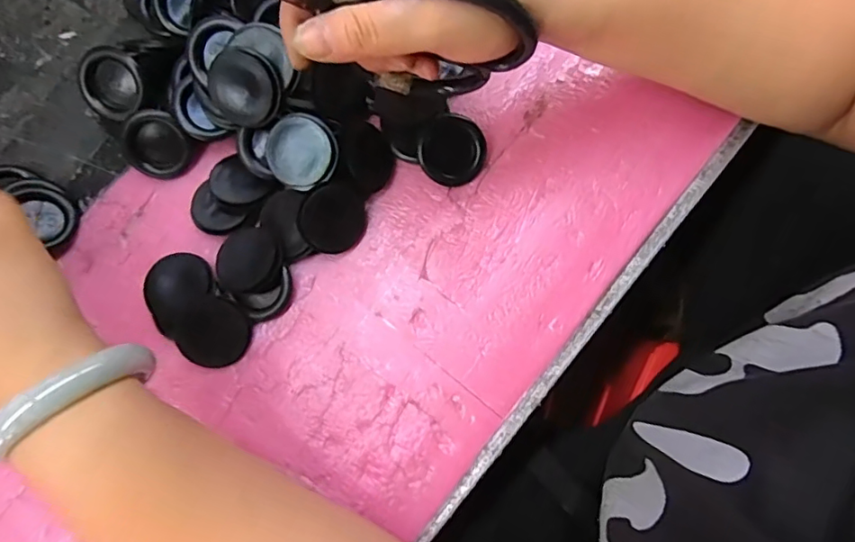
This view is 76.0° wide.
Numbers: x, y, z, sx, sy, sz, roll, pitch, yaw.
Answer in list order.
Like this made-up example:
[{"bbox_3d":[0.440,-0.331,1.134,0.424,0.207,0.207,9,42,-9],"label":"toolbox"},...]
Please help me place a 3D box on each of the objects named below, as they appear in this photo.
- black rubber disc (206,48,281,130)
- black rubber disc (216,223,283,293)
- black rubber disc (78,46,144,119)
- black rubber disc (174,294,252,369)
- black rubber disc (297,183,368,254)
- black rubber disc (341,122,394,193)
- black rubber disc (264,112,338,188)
[{"bbox_3d":[-0.102,-0.100,0.304,0.037,0.041,0.013,1,36,-19],"label":"black rubber disc"},{"bbox_3d":[-0.107,-0.006,0.332,0.039,0.006,0.041,0,80,1],"label":"black rubber disc"},{"bbox_3d":[-0.188,-0.112,0.326,0.035,0.007,0.038,0,116,0],"label":"black rubber disc"},{"bbox_3d":[-0.126,0.036,0.323,0.040,0.004,0.041,0,94,-5],"label":"black rubber disc"},{"bbox_3d":[-0.056,-0.031,0.323,0.040,0.005,0.041,-11,110,-34],"label":"black rubber disc"},{"bbox_3d":[-0.036,-0.069,0.331,0.034,0.004,0.039,-7,92,-38],"label":"black rubber disc"},{"bbox_3d":[-0.072,-0.069,0.313,0.041,0.005,0.039,1,102,7],"label":"black rubber disc"}]

